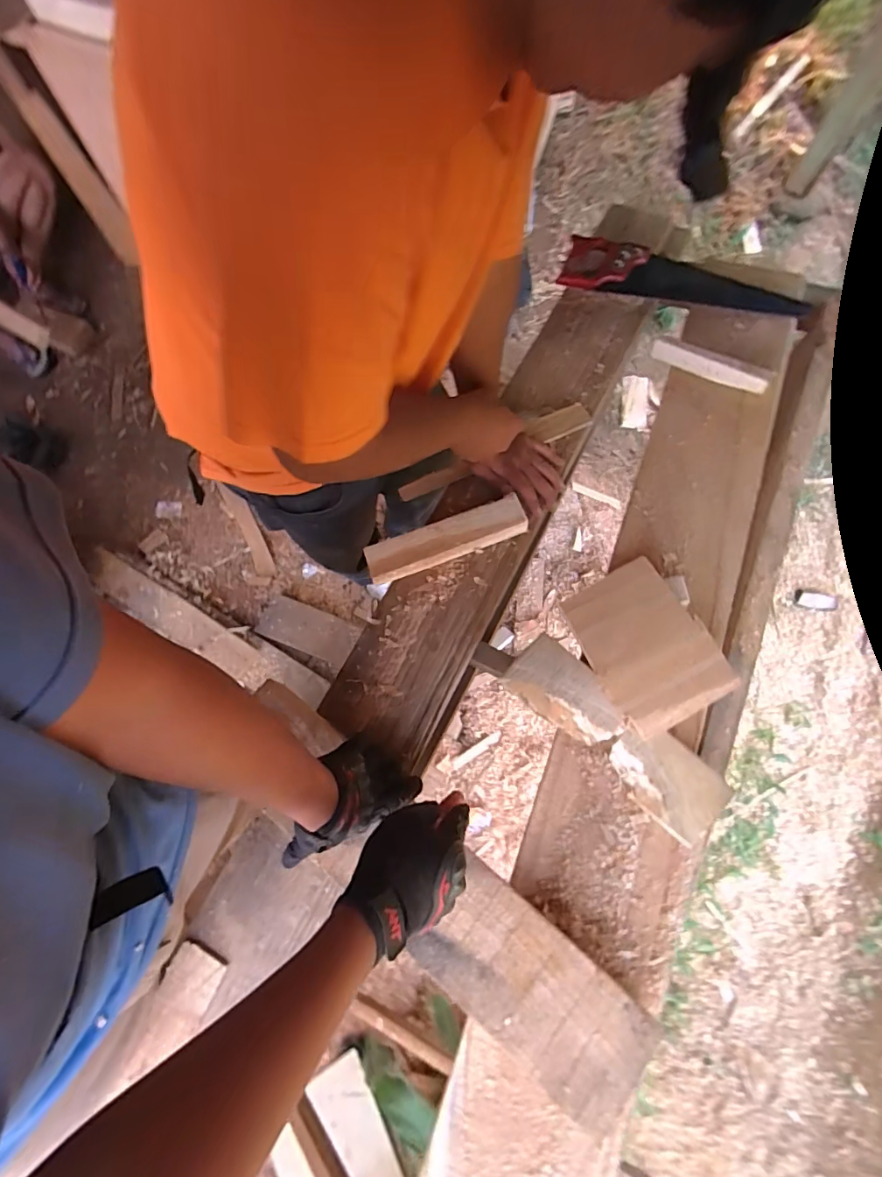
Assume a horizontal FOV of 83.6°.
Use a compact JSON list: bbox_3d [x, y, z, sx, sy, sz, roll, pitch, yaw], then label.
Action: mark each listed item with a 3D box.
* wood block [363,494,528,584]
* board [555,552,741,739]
[{"bbox_3d":[0.007,-0.069,0.712,0.231,0.037,0.050,-19,71,-5],"label":"wood block"},{"bbox_3d":[0.261,0.072,0.631,0.146,0.019,0.197,-27,72,-7],"label":"board"}]

